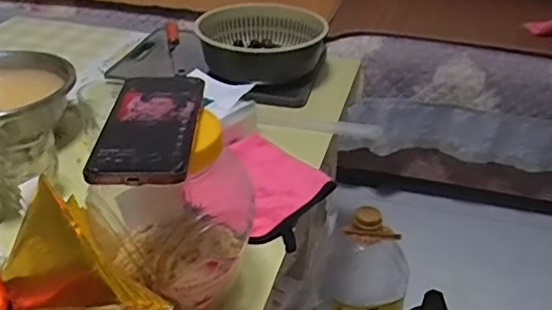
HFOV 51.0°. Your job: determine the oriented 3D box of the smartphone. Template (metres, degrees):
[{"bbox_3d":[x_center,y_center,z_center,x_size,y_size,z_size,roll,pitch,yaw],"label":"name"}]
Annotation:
[{"bbox_3d":[-0.103,-0.028,0.484,0.075,0.011,0.162,1,32,-2],"label":"smartphone"}]

